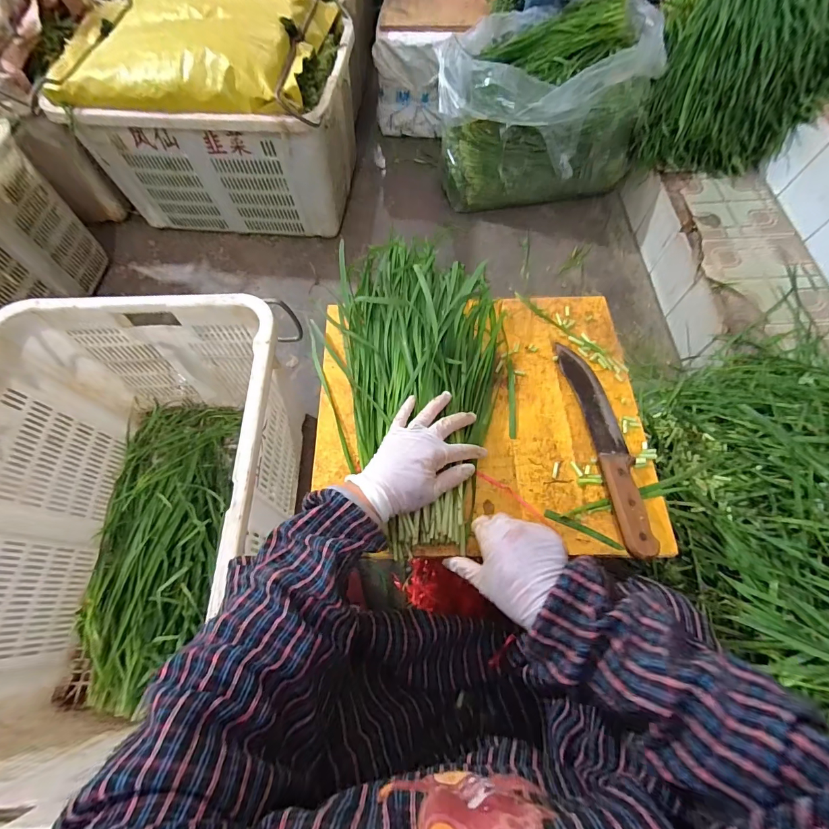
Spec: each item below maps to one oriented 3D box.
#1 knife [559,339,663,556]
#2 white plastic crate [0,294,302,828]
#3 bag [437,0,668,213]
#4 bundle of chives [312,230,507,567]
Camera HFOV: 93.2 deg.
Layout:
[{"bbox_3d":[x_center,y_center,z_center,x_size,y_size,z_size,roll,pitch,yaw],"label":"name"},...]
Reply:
[{"bbox_3d":[0.234,0.027,0.473,0.047,0.027,0.271,-6,65,-2],"label":"knife"},{"bbox_3d":[-0.449,0.177,0.662,0.471,0.344,0.656,-2,65,0],"label":"white plastic crate"},{"bbox_3d":[0.348,-0.870,1.117,0.544,0.339,0.425,0,65,1],"label":"bag"},{"bbox_3d":[0.005,-0.065,0.514,0.244,0.058,0.457,-7,65,-2],"label":"bundle of chives"}]

